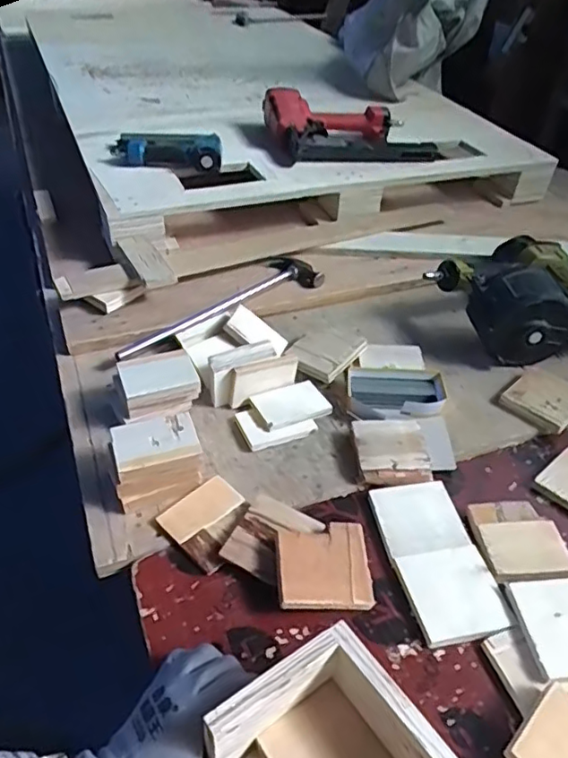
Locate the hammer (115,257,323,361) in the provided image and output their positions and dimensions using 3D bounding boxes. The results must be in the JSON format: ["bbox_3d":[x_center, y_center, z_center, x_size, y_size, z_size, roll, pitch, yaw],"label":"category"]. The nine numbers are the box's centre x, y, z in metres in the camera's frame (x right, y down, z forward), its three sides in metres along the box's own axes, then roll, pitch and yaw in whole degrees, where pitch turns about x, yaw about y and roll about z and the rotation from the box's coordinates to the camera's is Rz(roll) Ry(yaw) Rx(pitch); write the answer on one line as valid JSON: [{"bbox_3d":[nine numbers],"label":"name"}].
[{"bbox_3d":[-0.098,-0.116,0.903,0.357,0.033,0.085,-26,50,-29],"label":"hammer"}]

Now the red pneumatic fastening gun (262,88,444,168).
[{"bbox_3d":[0.131,-0.500,1.161,0.303,0.098,0.213,-9,44,-14],"label":"red pneumatic fastening gun"}]

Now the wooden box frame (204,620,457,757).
[{"bbox_3d":[0.038,0.272,0.415,0.124,0.065,0.140,-25,47,-27],"label":"wooden box frame"}]

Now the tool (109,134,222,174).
[{"bbox_3d":[-0.213,-0.402,1.045,0.200,0.051,0.069,7,41,6],"label":"tool"}]

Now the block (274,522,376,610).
[{"bbox_3d":[0.039,0.182,0.580,0.094,0.009,0.085,6,46,-13],"label":"block"}]

